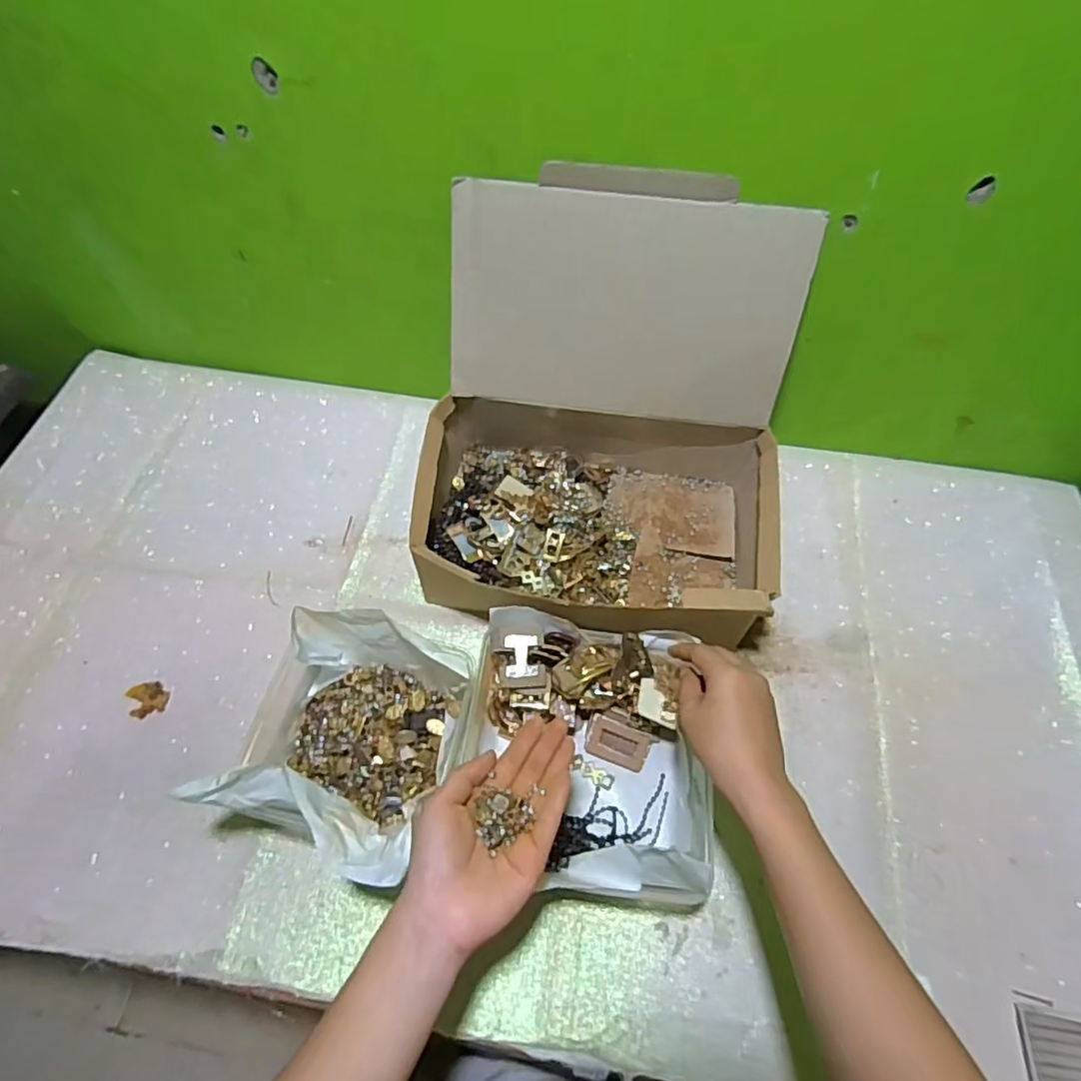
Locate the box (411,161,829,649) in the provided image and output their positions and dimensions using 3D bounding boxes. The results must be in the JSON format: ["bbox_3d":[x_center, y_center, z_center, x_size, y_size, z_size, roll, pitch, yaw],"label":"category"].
[{"bbox_3d":[0.057,-0.093,0.554,0.330,0.273,0.307,8,61,4],"label":"box"}]

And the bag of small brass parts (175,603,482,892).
[{"bbox_3d":[-0.149,0.158,0.502,0.163,0.115,0.173,16,62,9],"label":"bag of small brass parts"}]

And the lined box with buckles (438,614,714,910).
[{"bbox_3d":[0.043,0.175,0.502,0.205,0.091,0.203,6,61,3],"label":"lined box with buckles"}]

